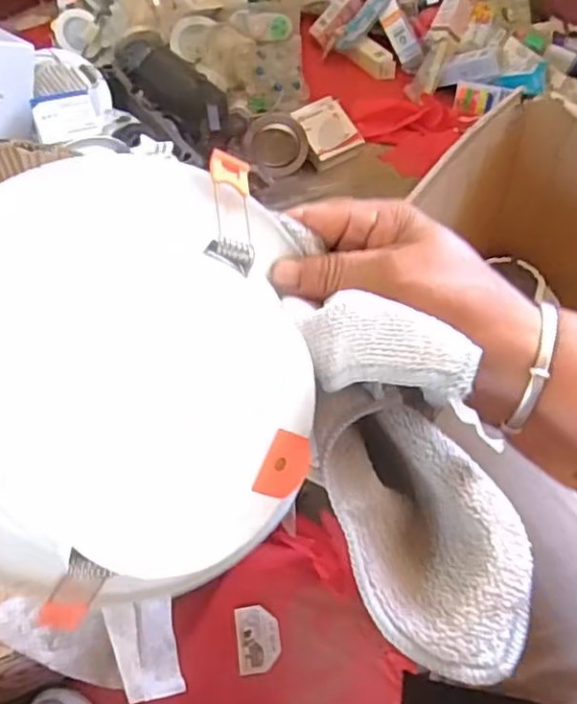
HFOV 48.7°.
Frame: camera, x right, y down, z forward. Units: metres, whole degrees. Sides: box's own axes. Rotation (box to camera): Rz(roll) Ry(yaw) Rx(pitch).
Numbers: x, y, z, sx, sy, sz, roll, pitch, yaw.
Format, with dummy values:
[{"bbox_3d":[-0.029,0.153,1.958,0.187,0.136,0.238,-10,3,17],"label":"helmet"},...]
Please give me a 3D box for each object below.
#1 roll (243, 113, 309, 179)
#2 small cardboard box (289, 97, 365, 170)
[{"bbox_3d":[-0.024,-0.428,1.319,0.134,0.127,0.048,-16,26,-4],"label":"roll"},{"bbox_3d":[0.081,-0.475,1.371,0.121,0.039,0.153,-24,76,-7],"label":"small cardboard box"}]

